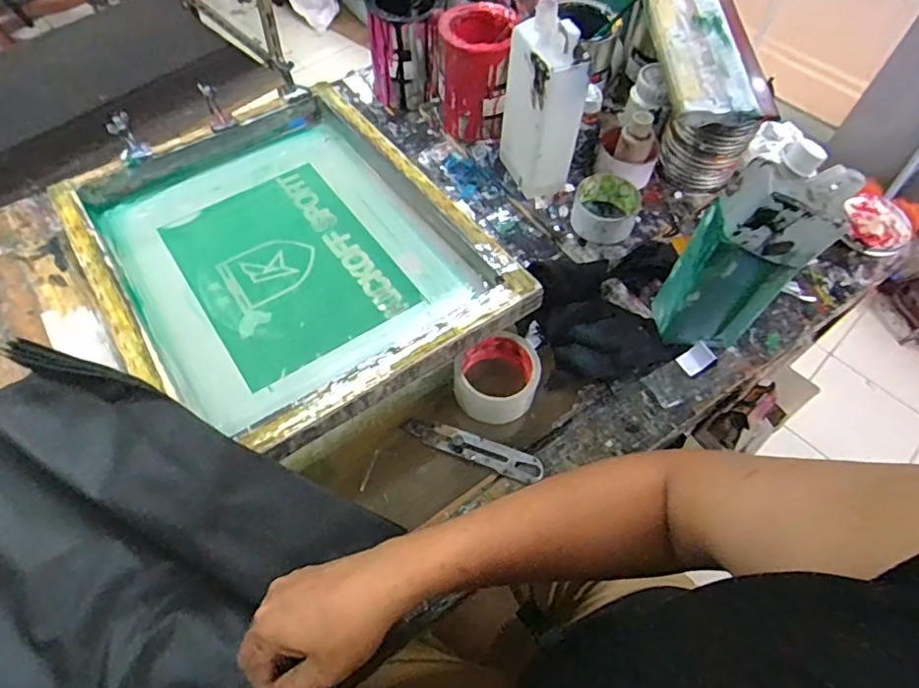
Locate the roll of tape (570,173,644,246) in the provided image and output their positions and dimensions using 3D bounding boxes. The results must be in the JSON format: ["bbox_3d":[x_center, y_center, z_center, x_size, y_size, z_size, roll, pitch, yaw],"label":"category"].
[{"bbox_3d":[0.191,-0.179,0.744,0.084,0.037,0.095,21,60,10],"label":"roll of tape"}]

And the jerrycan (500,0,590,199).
[{"bbox_3d":[0.099,-0.291,0.703,0.071,0.210,0.094,-19,62,-13],"label":"jerrycan"}]

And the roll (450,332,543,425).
[{"bbox_3d":[0.038,0.040,0.627,0.095,0.059,0.084,-1,59,-3],"label":"roll"}]

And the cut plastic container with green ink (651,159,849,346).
[{"bbox_3d":[0.286,-0.079,0.591,0.105,0.233,0.071,-2,59,-3],"label":"cut plastic container with green ink"}]

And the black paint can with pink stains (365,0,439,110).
[{"bbox_3d":[-0.086,-0.442,0.844,0.094,0.151,0.108,-2,59,-3],"label":"black paint can with pink stains"}]

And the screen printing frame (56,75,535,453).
[{"bbox_3d":[-0.213,-0.113,0.688,0.400,0.061,0.495,-31,60,-18],"label":"screen printing frame"}]

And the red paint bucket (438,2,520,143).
[{"bbox_3d":[0.018,-0.375,0.795,0.103,0.145,0.101,6,59,1],"label":"red paint bucket"}]

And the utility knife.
[{"bbox_3d":[0.012,0.112,0.609,0.155,0.013,0.028,18,60,9],"label":"utility knife"}]

